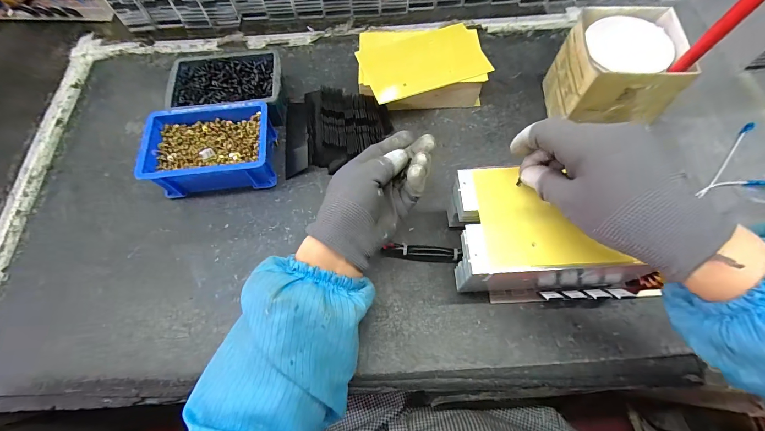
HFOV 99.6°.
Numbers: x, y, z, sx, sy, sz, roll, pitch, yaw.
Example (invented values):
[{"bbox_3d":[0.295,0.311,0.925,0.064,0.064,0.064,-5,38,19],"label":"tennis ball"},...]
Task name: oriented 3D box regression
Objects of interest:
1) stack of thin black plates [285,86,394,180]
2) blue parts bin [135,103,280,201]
[{"bbox_3d":[-0.063,-0.116,0.427,0.141,0.031,0.119,-1,64,1],"label":"stack of thin black plates"},{"bbox_3d":[-0.208,-0.082,0.402,0.144,0.052,0.110,-4,64,0],"label":"blue parts bin"}]

